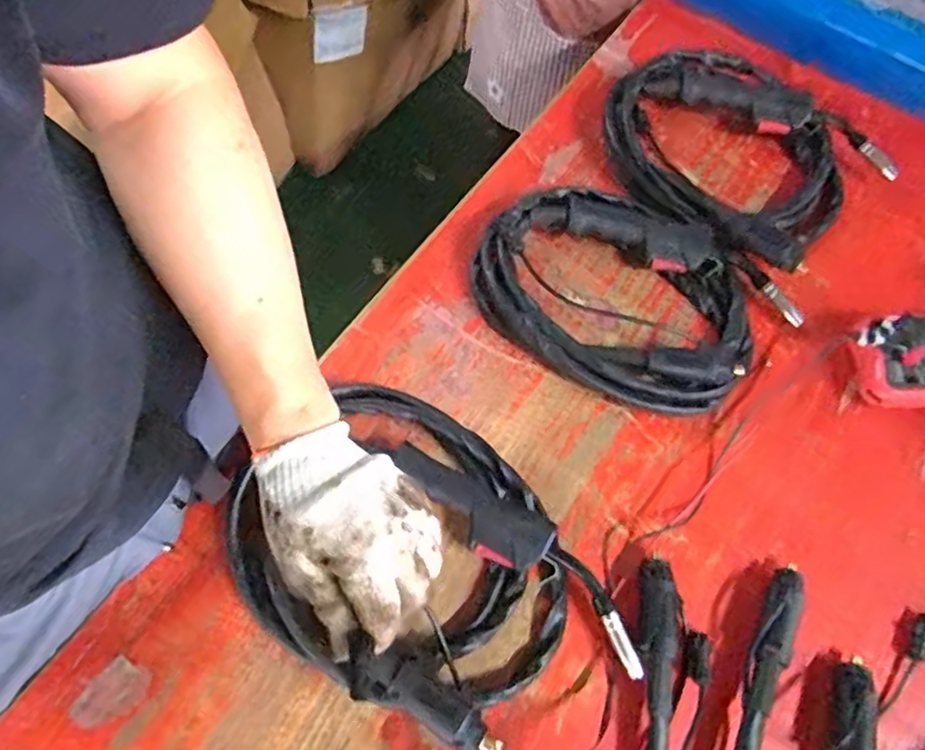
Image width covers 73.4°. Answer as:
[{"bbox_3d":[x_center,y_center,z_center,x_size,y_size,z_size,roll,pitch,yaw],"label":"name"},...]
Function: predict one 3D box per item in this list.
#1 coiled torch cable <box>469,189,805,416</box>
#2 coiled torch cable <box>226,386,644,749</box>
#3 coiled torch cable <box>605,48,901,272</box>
[{"bbox_3d":[0.166,-0.085,0.641,0.301,0.047,0.222,33,70,12],"label":"coiled torch cable"},{"bbox_3d":[-0.029,0.164,0.530,0.343,0.043,0.230,37,71,14],"label":"coiled torch cable"},{"bbox_3d":[0.311,-0.264,0.729,0.305,0.044,0.250,40,71,15],"label":"coiled torch cable"}]

